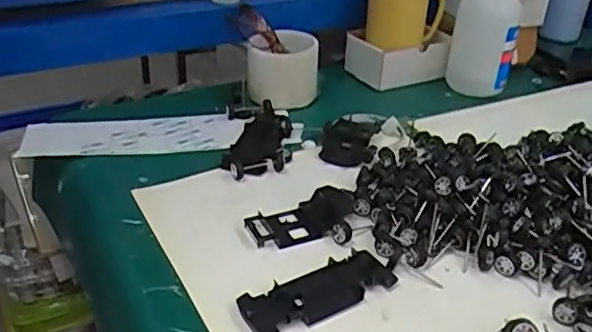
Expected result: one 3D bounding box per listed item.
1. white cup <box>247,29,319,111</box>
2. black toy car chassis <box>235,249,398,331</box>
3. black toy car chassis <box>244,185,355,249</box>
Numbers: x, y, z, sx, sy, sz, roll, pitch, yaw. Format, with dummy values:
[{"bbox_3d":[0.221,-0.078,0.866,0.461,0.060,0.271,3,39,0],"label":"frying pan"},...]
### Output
[{"bbox_3d":[-0.015,-0.117,0.756,0.086,0.080,0.088,2,31,-1],"label":"white cup"},{"bbox_3d":[0.018,0.097,0.476,0.125,0.009,0.046,-17,36,-29],"label":"black toy car chassis"},{"bbox_3d":[0.008,0.045,0.552,0.102,0.013,0.050,-14,35,-25],"label":"black toy car chassis"}]

